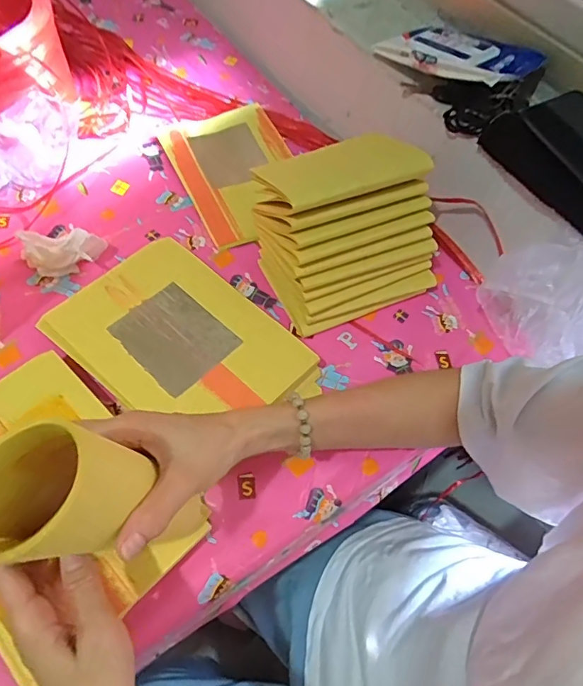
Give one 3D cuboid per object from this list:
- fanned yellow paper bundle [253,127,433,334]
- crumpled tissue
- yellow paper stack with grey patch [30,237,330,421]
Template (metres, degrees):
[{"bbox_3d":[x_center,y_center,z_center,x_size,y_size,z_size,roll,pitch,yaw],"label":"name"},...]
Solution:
[{"bbox_3d":[0.063,-0.123,0.517,0.174,0.135,0.148,-17,63,-14],"label":"fanned yellow paper bundle"},{"bbox_3d":[-0.259,-0.104,0.529,0.092,0.043,0.047,4,60,-2],"label":"crumpled tissue"},{"bbox_3d":[-0.110,0.003,0.484,0.237,0.033,0.165,38,64,17],"label":"yellow paper stack with grey patch"}]

